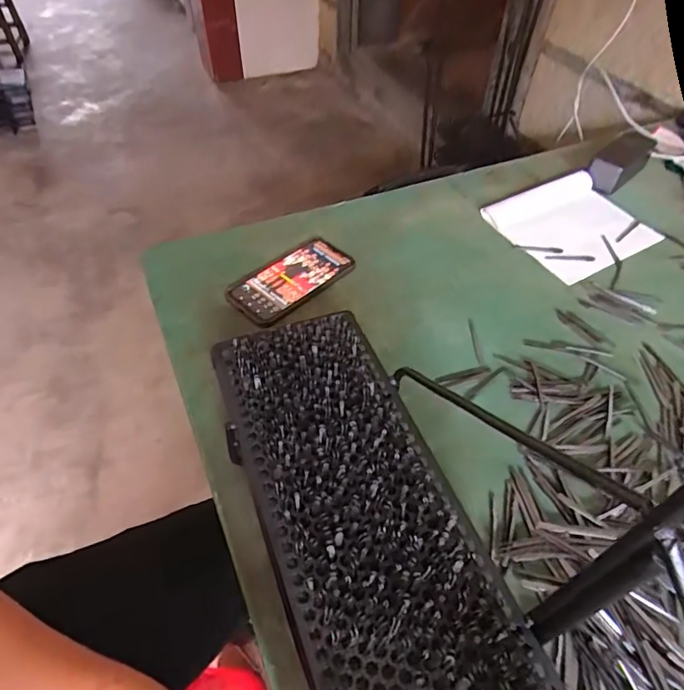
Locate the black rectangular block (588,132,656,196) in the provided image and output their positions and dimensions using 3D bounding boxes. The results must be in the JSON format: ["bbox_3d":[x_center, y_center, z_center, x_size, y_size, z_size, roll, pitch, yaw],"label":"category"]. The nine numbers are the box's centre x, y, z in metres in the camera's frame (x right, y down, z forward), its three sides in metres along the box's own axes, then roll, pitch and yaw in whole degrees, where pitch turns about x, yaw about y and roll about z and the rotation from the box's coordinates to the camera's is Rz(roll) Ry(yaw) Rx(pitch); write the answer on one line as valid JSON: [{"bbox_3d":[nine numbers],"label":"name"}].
[{"bbox_3d":[0.449,-0.299,0.804,0.056,0.040,0.137,36,57,24],"label":"black rectangular block"}]

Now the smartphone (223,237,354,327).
[{"bbox_3d":[-0.062,-0.081,0.621,0.081,0.010,0.160,36,57,25],"label":"smartphone"}]

